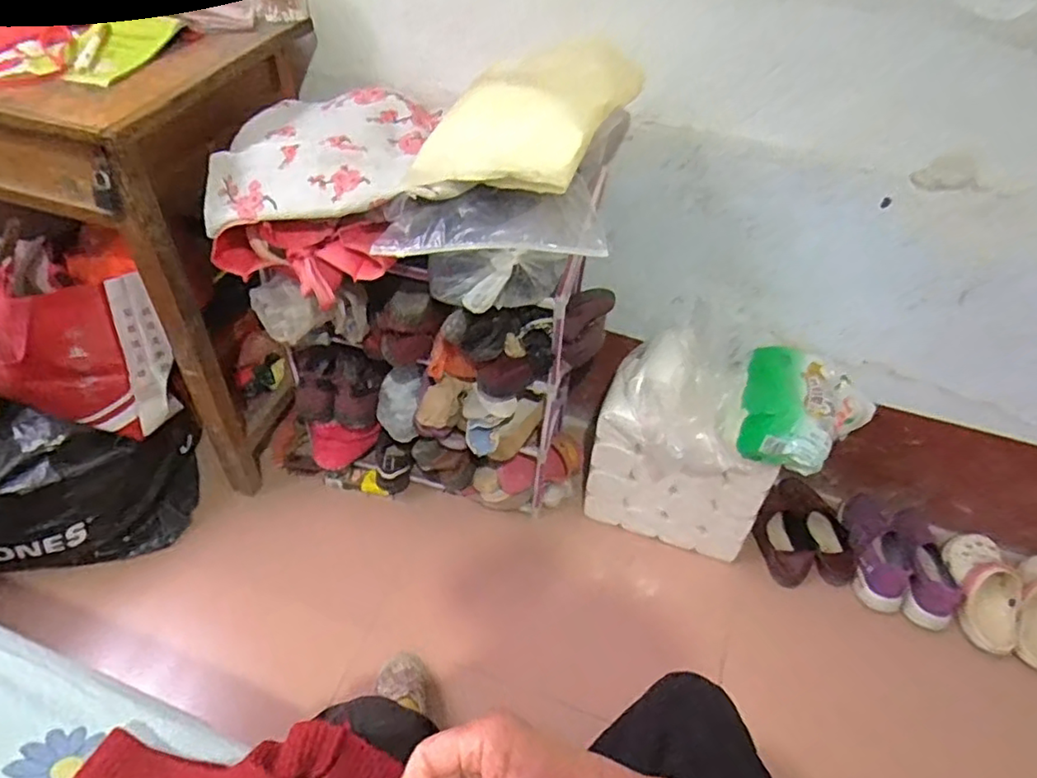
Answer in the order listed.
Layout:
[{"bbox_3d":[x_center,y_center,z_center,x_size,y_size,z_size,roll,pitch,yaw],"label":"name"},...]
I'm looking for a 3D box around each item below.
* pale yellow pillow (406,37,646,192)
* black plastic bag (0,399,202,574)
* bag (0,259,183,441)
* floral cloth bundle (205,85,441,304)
[{"bbox_3d":[0.016,-0.336,0.813,0.233,0.060,0.292,4,54,21],"label":"pale yellow pillow"},{"bbox_3d":[-0.801,0.157,1.127,0.402,0.259,0.204,-16,49,-21],"label":"black plastic bag"},{"bbox_3d":[-0.714,-0.067,1.042,0.268,0.256,0.130,2,27,-28],"label":"bag"},{"bbox_3d":[-0.277,-0.281,0.887,0.289,0.149,0.304,4,45,-2],"label":"floral cloth bundle"}]

